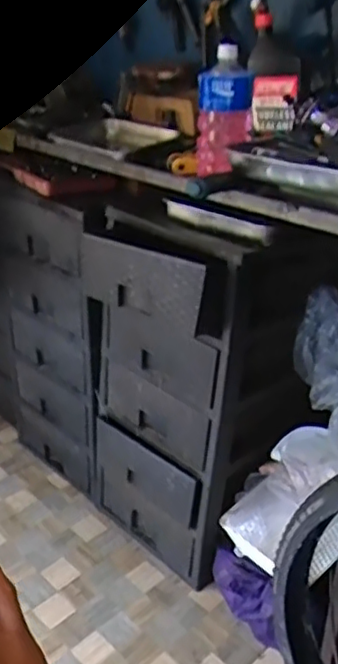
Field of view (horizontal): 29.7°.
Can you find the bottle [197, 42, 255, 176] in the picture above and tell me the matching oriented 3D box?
[{"bbox_3d":[0.093,-0.353,1.033,0.091,0.185,0.081,3,27,2],"label":"bottle"}]

